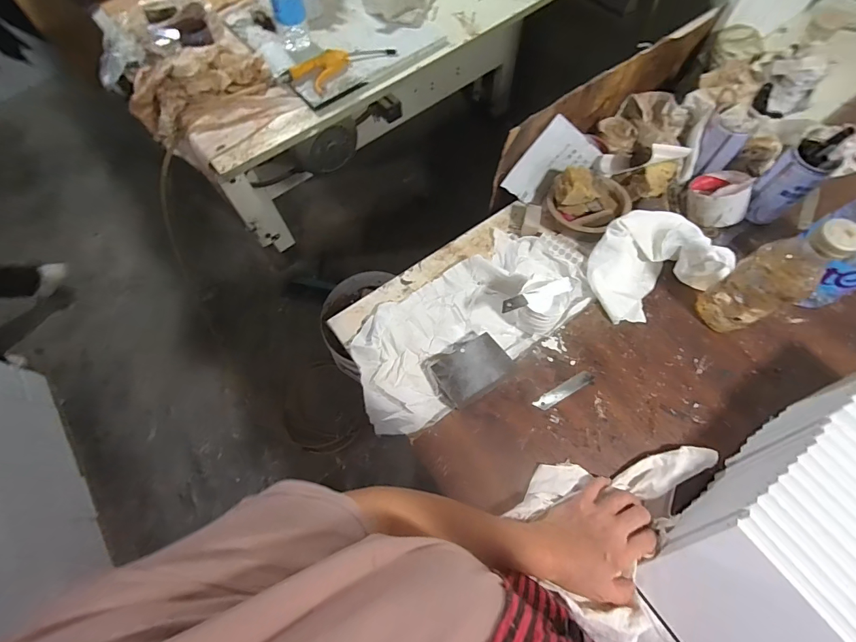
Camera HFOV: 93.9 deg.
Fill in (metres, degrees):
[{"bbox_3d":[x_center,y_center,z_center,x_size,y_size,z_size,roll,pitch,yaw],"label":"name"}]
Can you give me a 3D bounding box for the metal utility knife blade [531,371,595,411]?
[{"bbox_3d":[0.189,0.097,0.555,0.092,0.006,0.020,-28,69,-10],"label":"metal utility knife blade"}]

